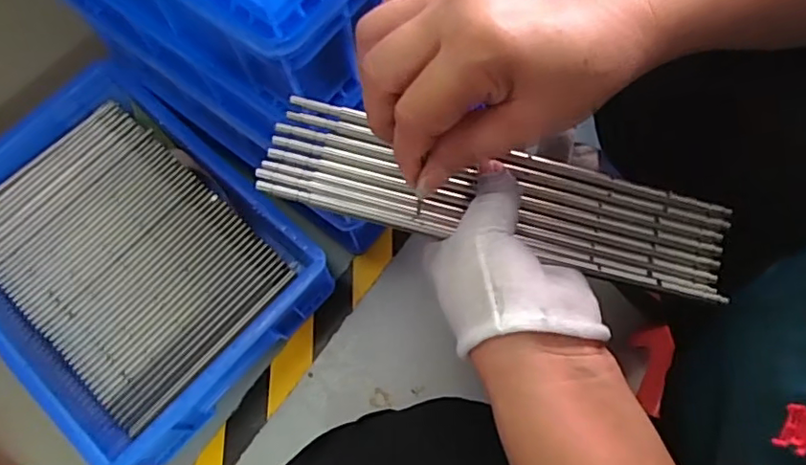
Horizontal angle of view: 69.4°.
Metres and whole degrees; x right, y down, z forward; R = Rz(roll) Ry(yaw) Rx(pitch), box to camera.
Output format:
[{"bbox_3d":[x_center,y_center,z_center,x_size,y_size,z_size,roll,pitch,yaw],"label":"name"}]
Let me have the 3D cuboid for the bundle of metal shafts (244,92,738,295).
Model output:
[{"bbox_3d":[0.052,-0.020,0.317,0.251,0.007,0.061,12,70,-1],"label":"bundle of metal shafts"}]

